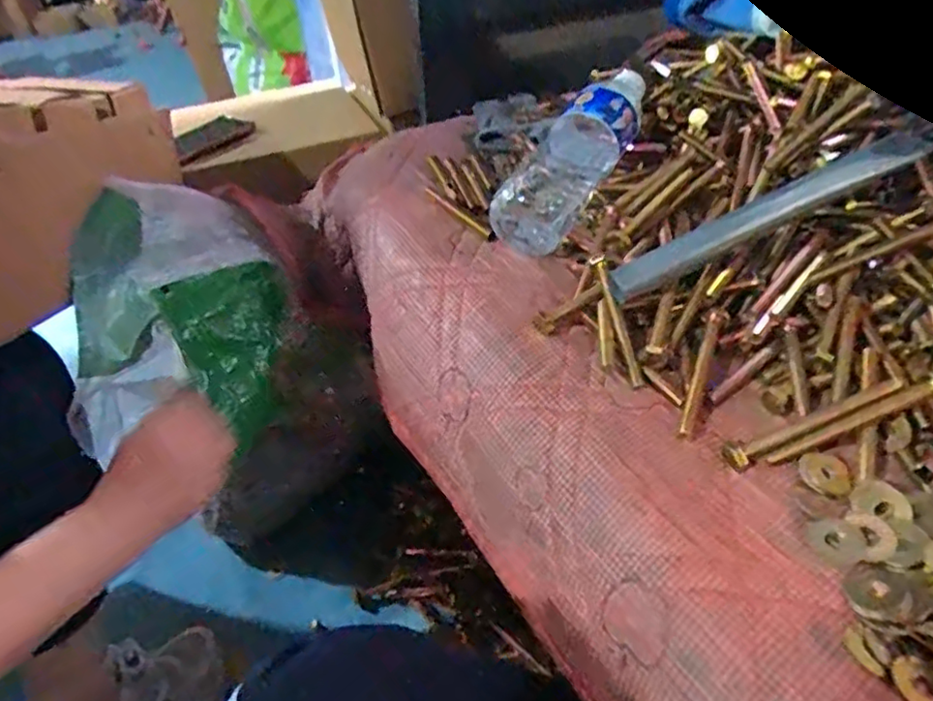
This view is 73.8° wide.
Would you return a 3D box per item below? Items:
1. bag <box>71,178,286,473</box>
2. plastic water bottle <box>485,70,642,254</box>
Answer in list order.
[{"bbox_3d":[-0.305,-0.034,0.646,0.214,0.240,0.171,-15,42,-13],"label":"bag"},{"bbox_3d":[0.097,-0.174,0.536,0.067,0.052,0.227,22,63,26],"label":"plastic water bottle"}]

